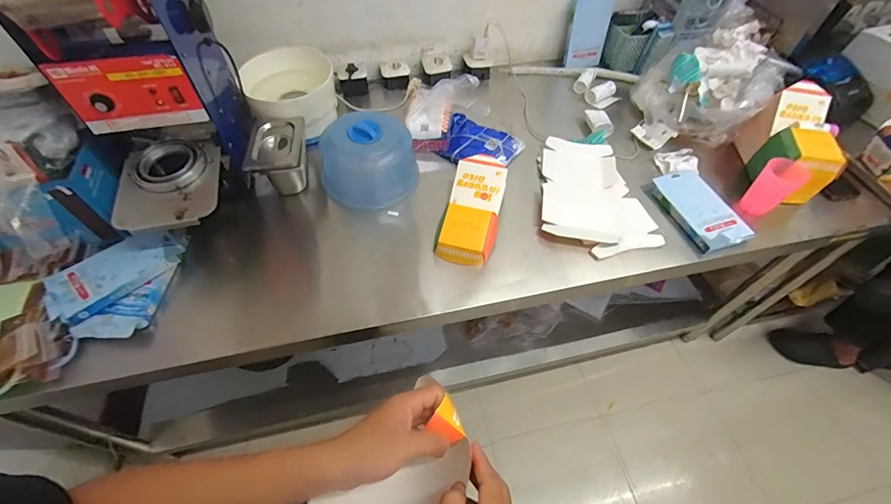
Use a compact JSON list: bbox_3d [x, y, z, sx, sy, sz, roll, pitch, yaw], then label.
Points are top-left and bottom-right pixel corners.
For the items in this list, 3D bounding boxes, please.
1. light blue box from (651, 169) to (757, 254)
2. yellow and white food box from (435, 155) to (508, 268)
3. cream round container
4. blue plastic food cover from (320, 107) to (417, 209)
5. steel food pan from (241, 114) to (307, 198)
[{"bbox_3d":[0.564,-0.098,0.892,0.120,0.027,0.209,-14,56,-11],"label":"light blue box"},{"bbox_3d":[0.063,-0.095,0.854,0.118,0.081,0.250,12,55,7],"label":"yellow and white food box"},{"bbox_3d":[-0.383,-0.391,0.998,0.215,0.112,0.219,-20,58,-15],"label":"cream round container"},{"bbox_3d":[-0.168,-0.210,0.899,0.206,0.128,0.195,-9,55,-7],"label":"blue plastic food cover"},{"bbox_3d":[-0.372,-0.209,0.911,0.126,0.108,0.181,-10,56,-8],"label":"steel food pan"}]

